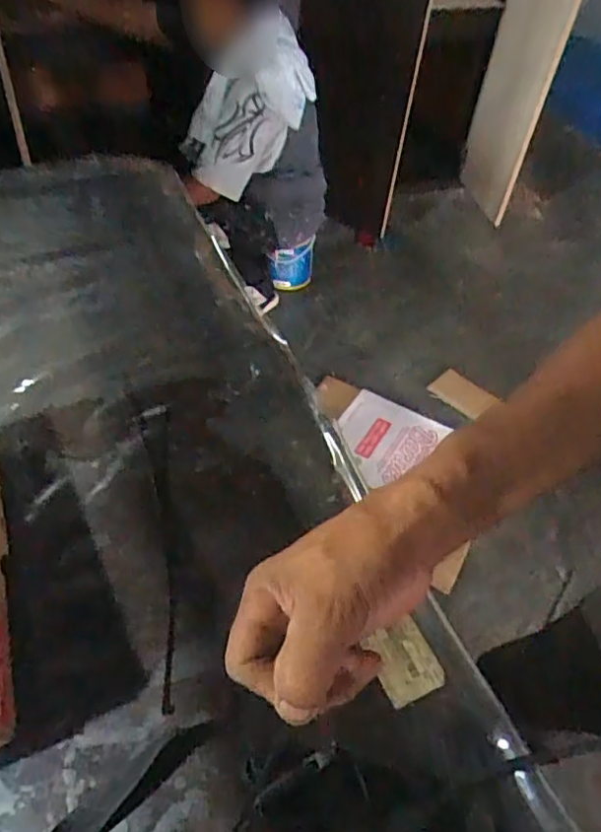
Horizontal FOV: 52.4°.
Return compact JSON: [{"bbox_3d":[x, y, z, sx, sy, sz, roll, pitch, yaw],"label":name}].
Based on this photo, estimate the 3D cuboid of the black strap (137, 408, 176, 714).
[{"bbox_3d":[-0.115,0.100,0.518,0.027,0.010,0.281,-7,50,-13],"label":"black strap"}]

